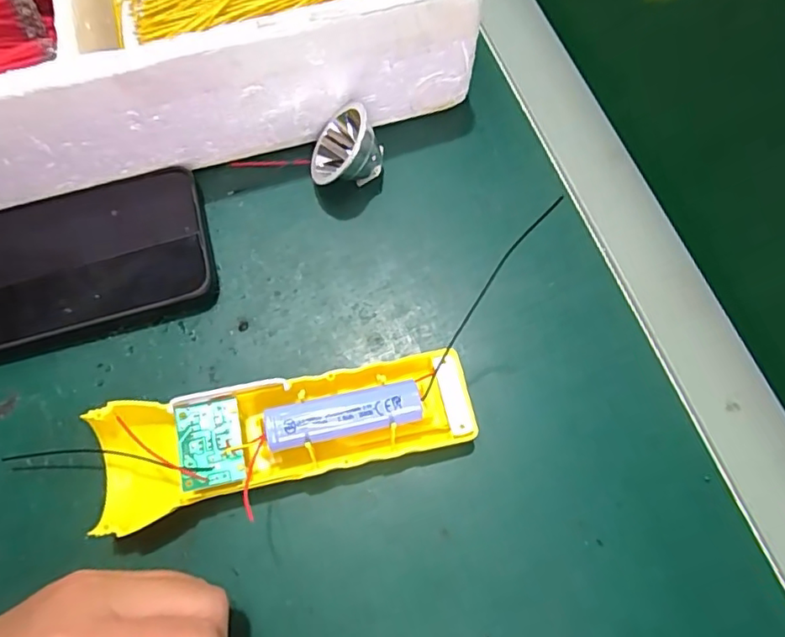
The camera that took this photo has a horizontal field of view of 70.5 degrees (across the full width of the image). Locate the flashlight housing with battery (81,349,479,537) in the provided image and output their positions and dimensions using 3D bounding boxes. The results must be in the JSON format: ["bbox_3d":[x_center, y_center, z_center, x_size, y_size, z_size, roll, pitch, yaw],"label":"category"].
[{"bbox_3d":[-0.046,0.053,0.246,0.162,0.032,0.048,-10,70,-4],"label":"flashlight housing with battery"}]

